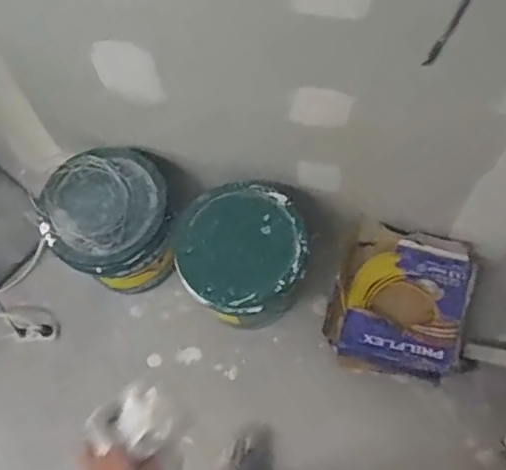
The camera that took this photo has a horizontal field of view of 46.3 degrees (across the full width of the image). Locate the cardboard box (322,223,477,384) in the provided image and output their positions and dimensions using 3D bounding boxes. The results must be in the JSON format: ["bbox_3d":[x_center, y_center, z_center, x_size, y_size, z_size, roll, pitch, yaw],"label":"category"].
[{"bbox_3d":[0.355,0.161,1.462,0.307,0.163,0.342,13,69,8],"label":"cardboard box"}]

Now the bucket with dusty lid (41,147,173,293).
[{"bbox_3d":[-0.340,-0.020,1.498,0.298,0.288,0.308,-1,68,3],"label":"bucket with dusty lid"}]

